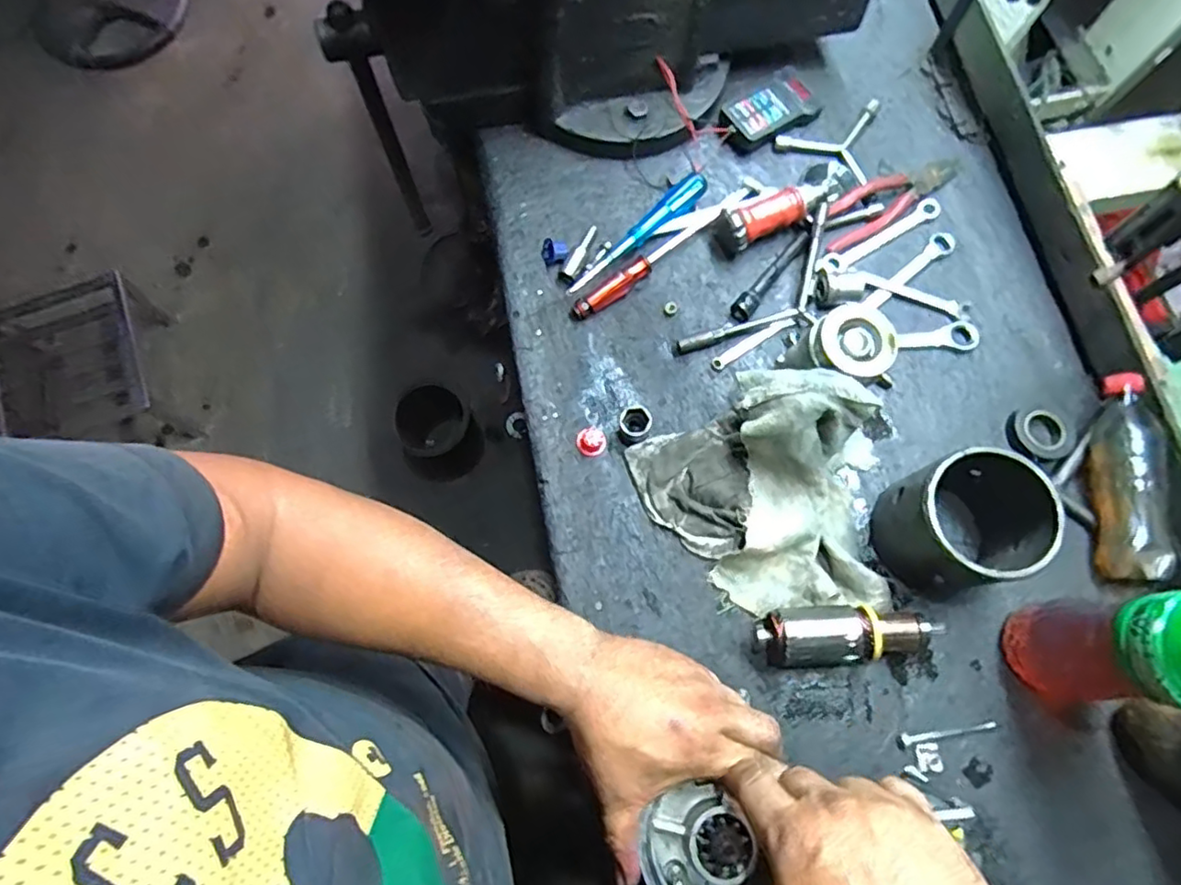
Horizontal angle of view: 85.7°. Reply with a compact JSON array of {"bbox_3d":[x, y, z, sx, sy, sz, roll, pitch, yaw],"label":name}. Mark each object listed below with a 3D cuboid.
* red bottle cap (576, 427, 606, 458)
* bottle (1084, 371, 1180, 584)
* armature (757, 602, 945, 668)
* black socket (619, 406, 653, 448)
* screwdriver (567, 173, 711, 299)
[{"bbox_3d":[0.001,-0.001,0.651,0.030,0.016,0.028,0,74,0],"label":"red bottle cap"},{"bbox_3d":[0.504,0.033,0.605,0.051,0.059,0.192,7,74,2],"label":"bottle"},{"bbox_3d":[0.229,0.172,0.571,0.154,0.048,0.049,-3,74,-1],"label":"armature"},{"bbox_3d":[0.045,-0.016,0.640,0.031,0.038,0.032,0,74,0],"label":"black socket"},{"bbox_3d":[0.053,-0.222,0.691,0.027,0.031,0.192,43,78,11],"label":"screwdriver"}]

